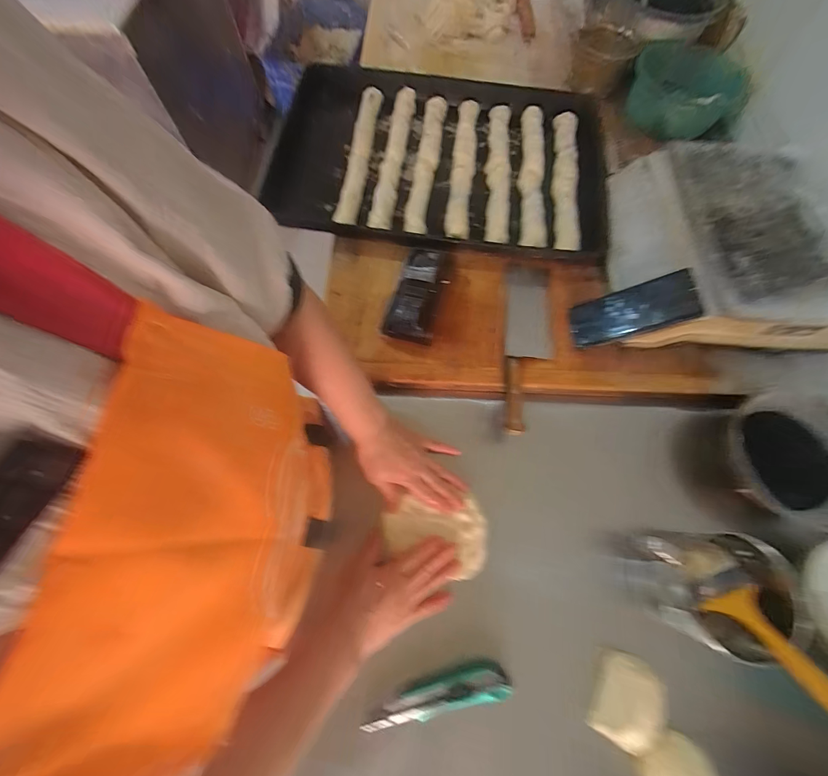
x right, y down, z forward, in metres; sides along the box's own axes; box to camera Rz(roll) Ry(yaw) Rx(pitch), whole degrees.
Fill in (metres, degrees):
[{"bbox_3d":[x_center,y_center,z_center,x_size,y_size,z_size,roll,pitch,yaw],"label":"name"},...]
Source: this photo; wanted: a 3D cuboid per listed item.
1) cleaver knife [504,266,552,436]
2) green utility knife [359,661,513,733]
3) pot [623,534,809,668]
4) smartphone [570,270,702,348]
[{"bbox_3d":[0.178,-0.071,0.541,0.071,0.027,0.290,7,69,2],"label":"cleaver knife"},{"bbox_3d":[0.028,0.370,0.425,0.174,0.013,0.042,-11,70,-5],"label":"green utility knife"},{"bbox_3d":[0.367,0.252,0.444,0.137,0.107,0.126,0,69,-1],"label":"pot"},{"bbox_3d":[0.317,-0.111,0.518,0.156,0.013,0.071,-17,69,30],"label":"smartphone"}]

